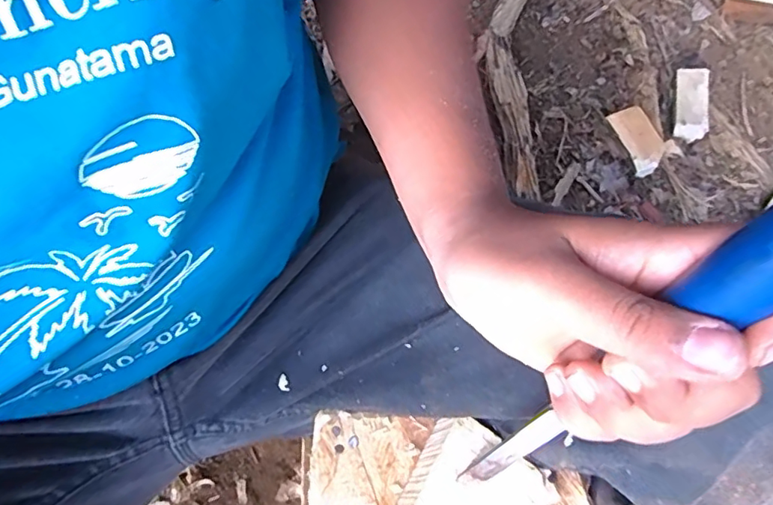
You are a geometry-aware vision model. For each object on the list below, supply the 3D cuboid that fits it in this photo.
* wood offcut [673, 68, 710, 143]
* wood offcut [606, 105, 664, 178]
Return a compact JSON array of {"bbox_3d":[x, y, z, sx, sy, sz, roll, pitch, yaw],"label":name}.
[{"bbox_3d":[0.399,-0.196,0.693,0.040,0.034,0.091,3,88,6],"label":"wood offcut"},{"bbox_3d":[0.312,-0.139,0.655,0.043,0.004,0.095,-19,64,11],"label":"wood offcut"}]

